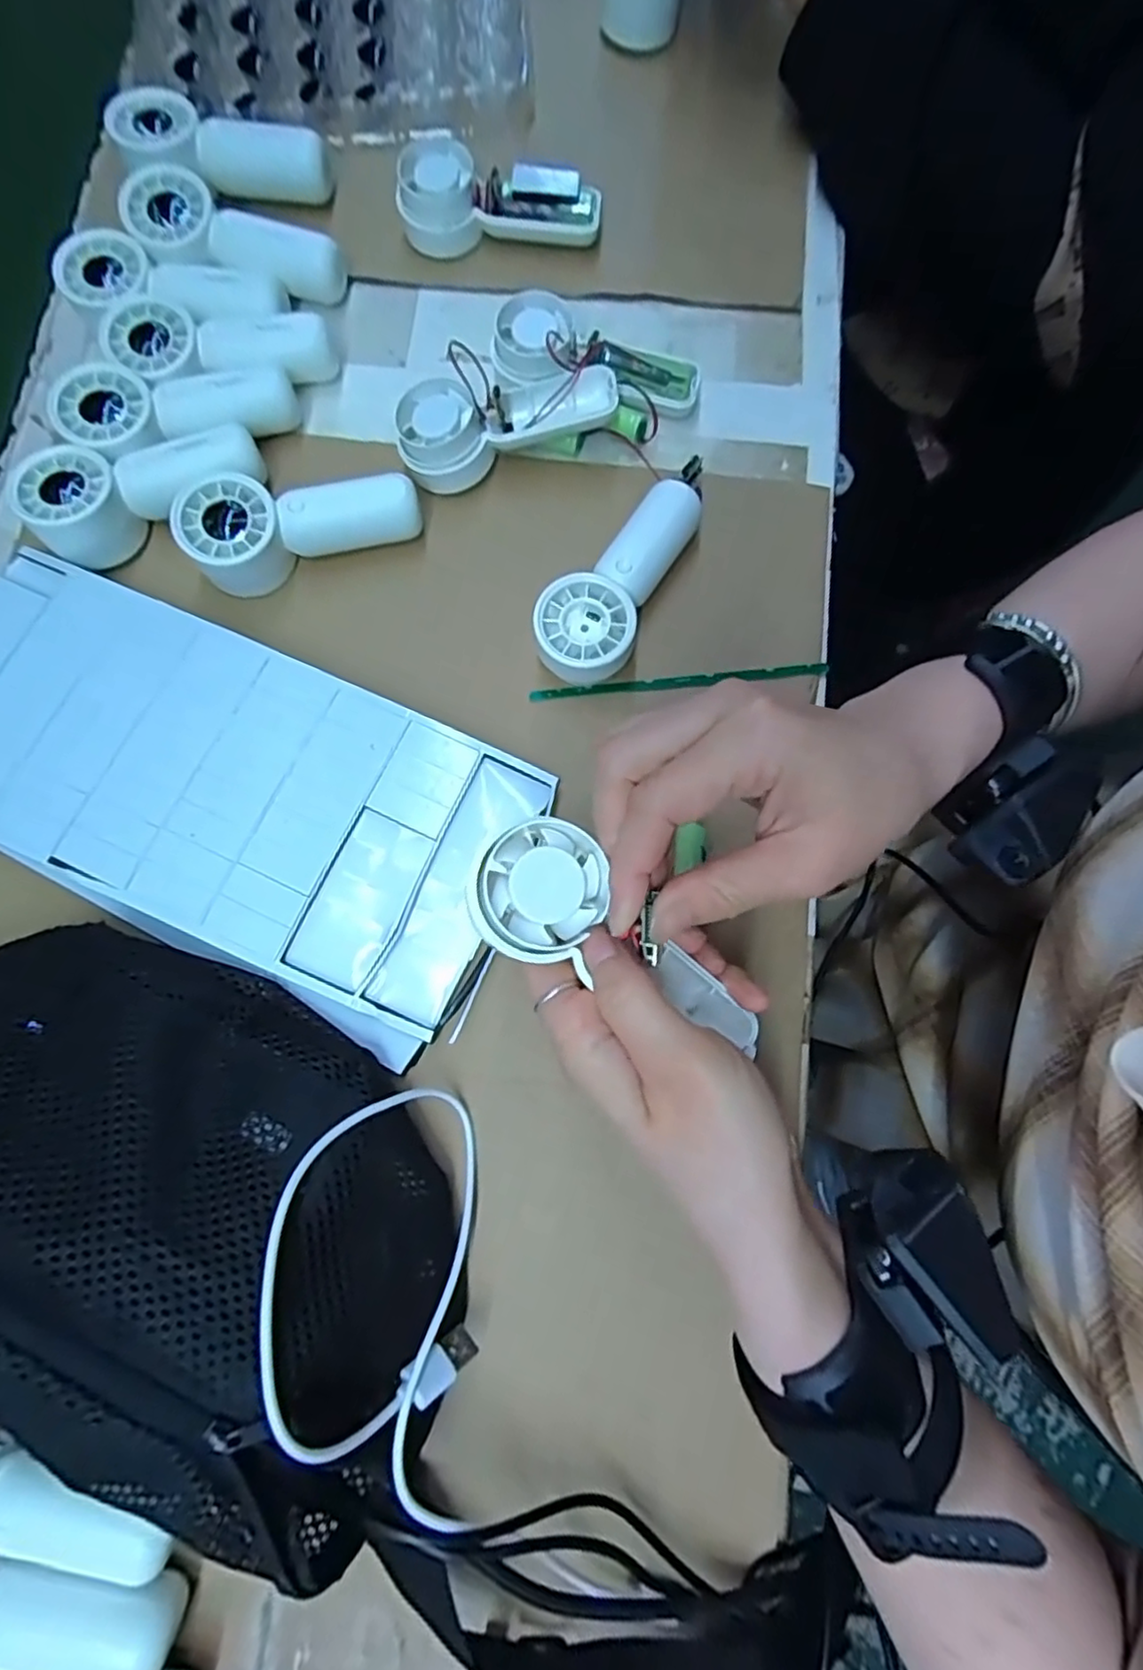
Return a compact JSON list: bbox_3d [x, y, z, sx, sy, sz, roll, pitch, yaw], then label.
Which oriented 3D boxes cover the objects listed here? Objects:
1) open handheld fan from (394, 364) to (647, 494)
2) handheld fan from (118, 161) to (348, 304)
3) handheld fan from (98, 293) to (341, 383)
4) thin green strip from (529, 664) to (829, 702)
[{"bbox_3d":[-0.028,-0.214,0.341,0.121,0.032,0.044,-16,80,-3],"label":"open handheld fan"},{"bbox_3d":[-0.184,-0.316,0.358,0.112,0.029,0.046,18,80,3],"label":"handheld fan"},{"bbox_3d":[-0.185,-0.252,0.349,0.110,0.024,0.048,0,80,0],"label":"handheld fan"},{"bbox_3d":[0.053,-0.075,0.328,0.145,0.005,0.007,-6,80,-2],"label":"thin green strip"}]

